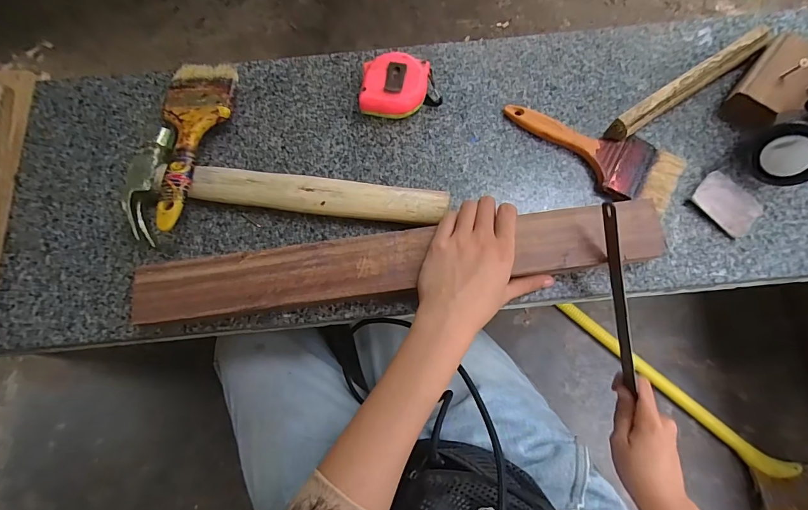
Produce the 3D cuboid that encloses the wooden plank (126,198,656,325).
[{"bbox_3d":[-0.005,0.007,0.367,0.477,0.025,0.057,-7,78,-1],"label":"wooden plank"}]

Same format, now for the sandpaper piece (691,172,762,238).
[{"bbox_3d":[0.326,-0.051,0.398,0.060,0.007,0.049,44,82,9],"label":"sandpaper piece"}]

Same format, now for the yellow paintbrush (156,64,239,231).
[{"bbox_3d":[-0.219,-0.119,0.399,0.066,0.014,0.203,0,65,1],"label":"yellow paintbrush"}]

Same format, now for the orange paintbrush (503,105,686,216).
[{"bbox_3d":[0.192,-0.108,0.411,0.184,0.017,0.064,26,79,6],"label":"orange paintbrush"}]

